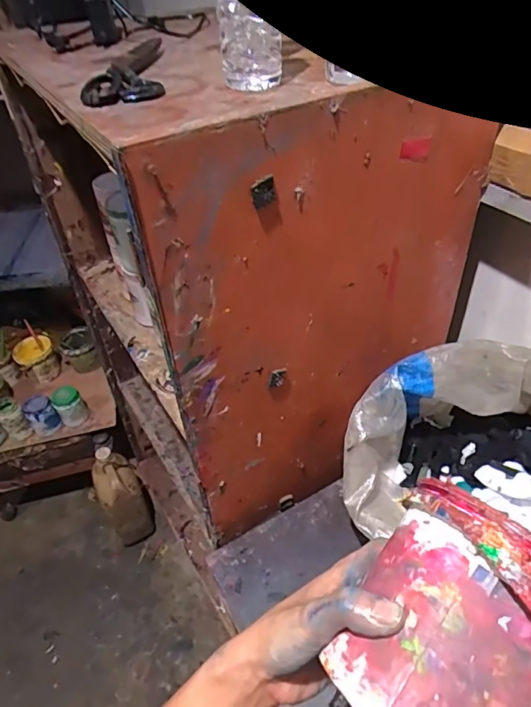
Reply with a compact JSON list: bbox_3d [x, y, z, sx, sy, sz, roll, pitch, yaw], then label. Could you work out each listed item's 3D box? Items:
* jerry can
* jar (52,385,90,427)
[{"bbox_3d":[-0.475,0.479,1.602,0.138,0.343,0.193,-19,45,-18],"label":"jerry can"},{"bbox_3d":[-0.623,0.169,1.533,0.088,0.113,0.080,-1,42,1],"label":"jar"}]

